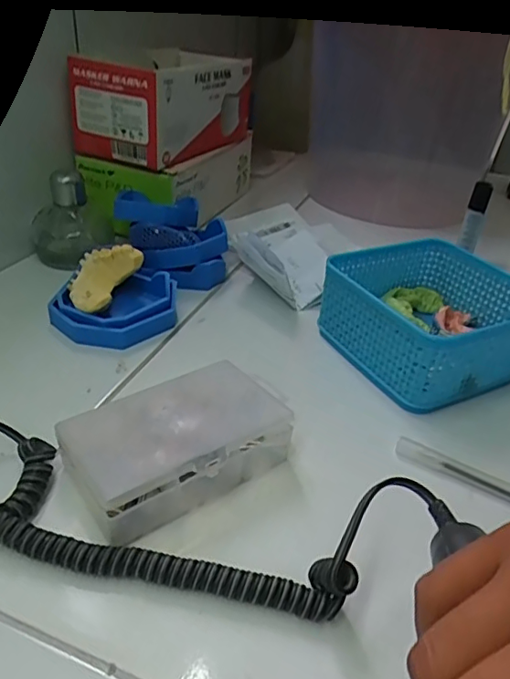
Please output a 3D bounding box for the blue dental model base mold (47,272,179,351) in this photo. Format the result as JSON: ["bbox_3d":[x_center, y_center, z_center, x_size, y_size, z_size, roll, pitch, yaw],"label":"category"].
[{"bbox_3d":[-0.108,-0.028,0.426,0.072,0.029,0.082,27,40,30],"label":"blue dental model base mold"}]

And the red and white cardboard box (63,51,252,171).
[{"bbox_3d":[-0.091,-0.253,0.570,0.110,0.079,0.197,20,37,19],"label":"red and white cardboard box"}]

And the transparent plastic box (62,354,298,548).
[{"bbox_3d":[-0.042,0.057,0.308,0.119,0.036,0.073,-18,40,-29],"label":"transparent plastic box"}]

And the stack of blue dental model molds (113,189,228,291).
[{"bbox_3d":[-0.078,-0.099,0.507,0.105,0.059,0.085,6,34,4],"label":"stack of blue dental model molds"}]

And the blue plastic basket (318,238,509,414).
[{"bbox_3d":[0.136,-0.018,0.419,0.131,0.065,0.131,-15,38,-26],"label":"blue plastic basket"}]

